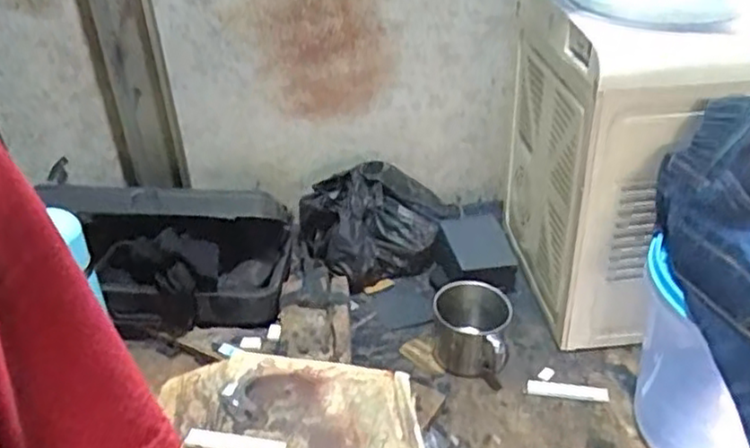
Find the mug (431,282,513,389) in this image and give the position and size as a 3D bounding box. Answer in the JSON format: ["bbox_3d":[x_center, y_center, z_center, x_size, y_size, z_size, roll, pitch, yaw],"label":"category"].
[{"bbox_3d":[0.104,0.118,0.768,0.084,0.073,0.084,3,33,8],"label":"mug"}]

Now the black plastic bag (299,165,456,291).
[{"bbox_3d":[0.005,-0.003,0.919,0.187,0.105,0.126,-12,34,-15],"label":"black plastic bag"}]

